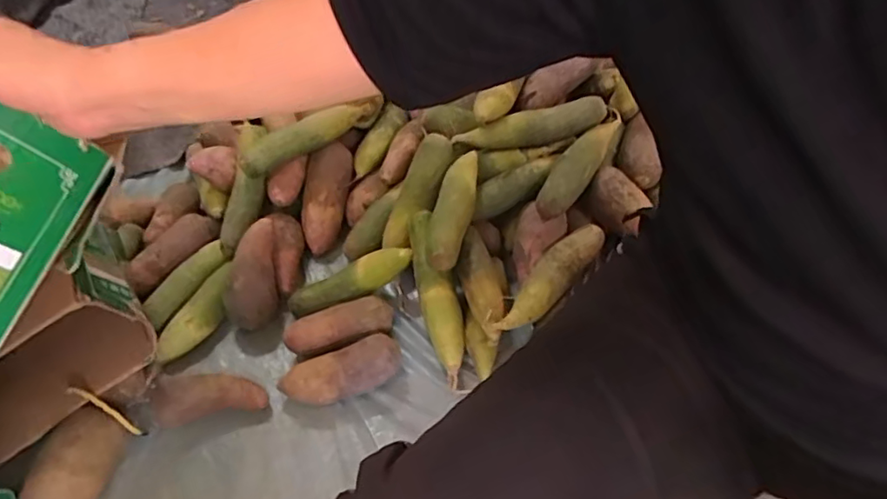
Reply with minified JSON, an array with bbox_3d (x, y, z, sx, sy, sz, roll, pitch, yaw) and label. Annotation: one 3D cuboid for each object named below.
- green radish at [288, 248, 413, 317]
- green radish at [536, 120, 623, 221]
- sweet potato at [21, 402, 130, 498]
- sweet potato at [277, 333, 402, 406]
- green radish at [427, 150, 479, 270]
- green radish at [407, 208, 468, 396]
[{"bbox_3d":[-0.134,0.045,0.824,0.185,0.043,0.039,-25,51,1],"label":"green radish"},{"bbox_3d":[0.199,-0.123,0.840,0.056,0.044,0.201,29,56,24],"label":"green radish"},{"bbox_3d":[-0.434,0.266,0.667,0.076,0.072,0.146,24,54,20],"label":"sweet potato"},{"bbox_3d":[-0.130,0.165,0.753,0.152,0.049,0.061,-23,53,-18],"label":"sweet potato"},{"bbox_3d":[0.014,-0.058,0.782,0.057,0.045,0.205,7,50,7],"label":"green radish"},{"bbox_3d":[-0.006,0.066,0.798,0.053,0.047,0.252,-12,69,-9],"label":"green radish"}]

